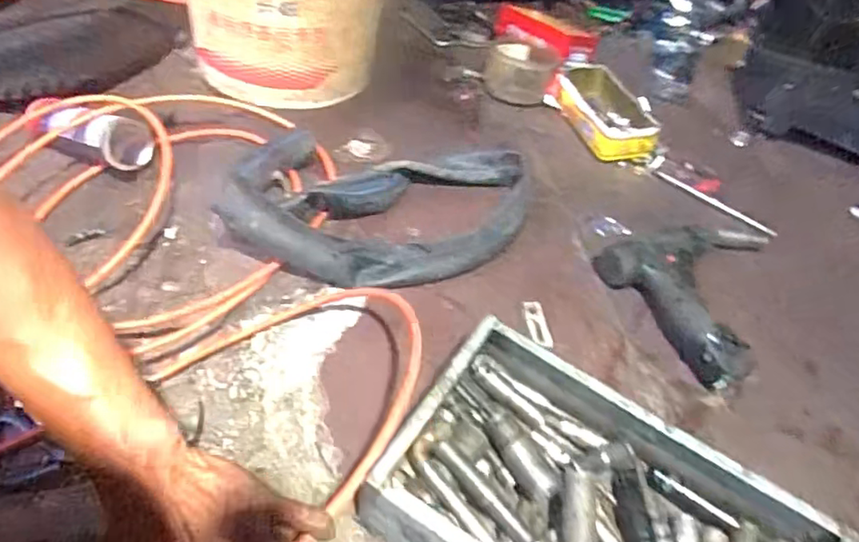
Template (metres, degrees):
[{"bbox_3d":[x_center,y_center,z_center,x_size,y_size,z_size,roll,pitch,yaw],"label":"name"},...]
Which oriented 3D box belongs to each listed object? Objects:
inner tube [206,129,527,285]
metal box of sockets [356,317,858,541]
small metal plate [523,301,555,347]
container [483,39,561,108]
[{"bbox_3d":[-0.038,-0.081,0.703,0.375,0.110,0.192,-5,49,-16],"label":"inner tube"},{"bbox_3d":[0.141,0.202,0.475,0.334,0.070,0.211,30,49,16],"label":"metal box of sockets"},{"bbox_3d":[0.121,0.061,0.668,0.022,0.006,0.056,-12,68,-16],"label":"small metal plate"},{"bbox_3d":[0.155,-0.337,1.021,0.119,0.078,0.119,3,49,-3],"label":"container"}]

